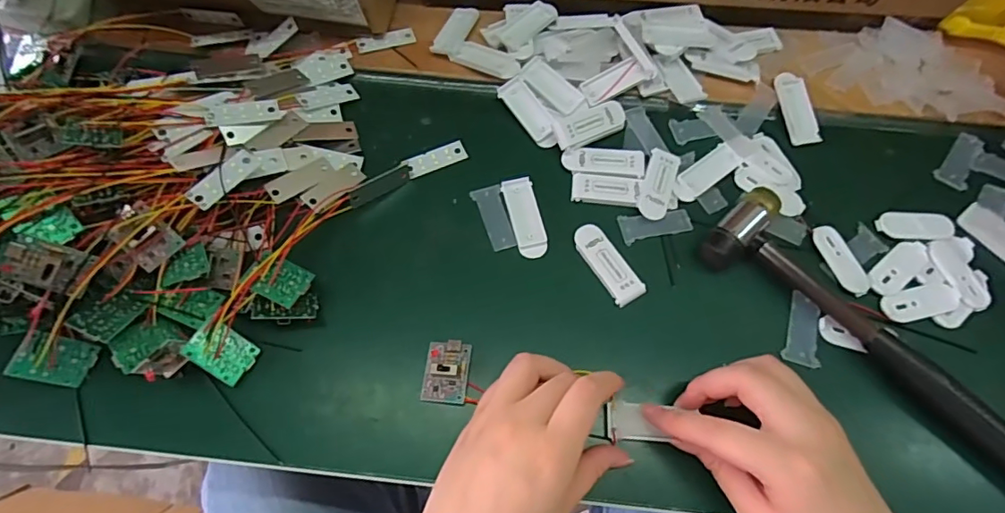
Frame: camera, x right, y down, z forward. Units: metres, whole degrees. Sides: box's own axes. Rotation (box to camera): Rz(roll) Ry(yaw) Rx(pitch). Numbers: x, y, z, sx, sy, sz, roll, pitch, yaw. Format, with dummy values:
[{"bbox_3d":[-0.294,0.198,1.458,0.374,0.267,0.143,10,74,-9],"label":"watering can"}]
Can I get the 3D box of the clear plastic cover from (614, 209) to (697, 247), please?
[{"bbox_3d":[0.104,-0.022,0.350,0.048,0.004,0.020,-12,71,-5],"label":"clear plastic cover"}]

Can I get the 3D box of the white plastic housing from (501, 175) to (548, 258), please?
[{"bbox_3d":[0.015,-0.027,0.350,0.021,0.004,0.059,-11,71,-5],"label":"white plastic housing"}]

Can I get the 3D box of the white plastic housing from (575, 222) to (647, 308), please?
[{"bbox_3d":[0.069,0.004,0.337,0.022,0.006,0.058,-32,74,-11],"label":"white plastic housing"}]

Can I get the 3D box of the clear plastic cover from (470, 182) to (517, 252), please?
[{"bbox_3d":[-0.004,-0.027,0.350,0.020,0.004,0.048,-19,71,-8],"label":"clear plastic cover"}]

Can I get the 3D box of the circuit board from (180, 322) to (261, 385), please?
[{"bbox_3d":[-0.161,0.055,0.298,0.035,0.004,0.026,46,47,-24],"label":"circuit board"}]

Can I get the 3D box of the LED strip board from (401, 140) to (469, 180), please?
[{"bbox_3d":[-0.047,-0.070,0.368,0.045,0.004,0.016,-24,72,-9],"label":"LED strip board"}]

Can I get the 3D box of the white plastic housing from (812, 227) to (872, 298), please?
[{"bbox_3d":[0.224,0.002,0.341,0.019,0.005,0.050,-17,71,-7],"label":"white plastic housing"}]

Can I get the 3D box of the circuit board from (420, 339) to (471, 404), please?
[{"bbox_3d":[-0.034,0.067,0.304,0.026,0.010,0.036,3,68,8],"label":"circuit board"}]

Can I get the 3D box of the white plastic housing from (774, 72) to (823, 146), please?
[{"bbox_3d":[0.219,-0.111,0.383,0.021,0.007,0.056,-9,70,-4],"label":"white plastic housing"}]

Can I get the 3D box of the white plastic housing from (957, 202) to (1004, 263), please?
[{"bbox_3d":[0.339,-0.011,0.347,0.024,0.006,0.059,-34,74,-12],"label":"white plastic housing"}]

